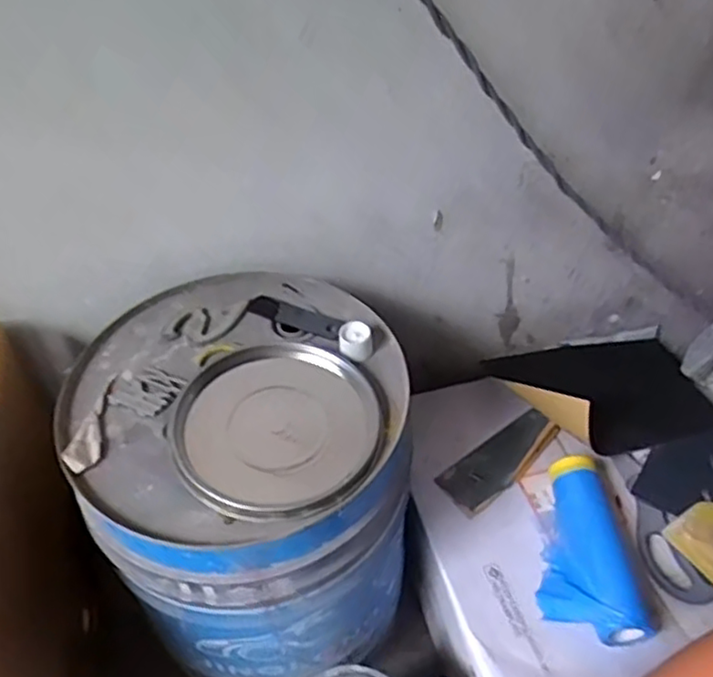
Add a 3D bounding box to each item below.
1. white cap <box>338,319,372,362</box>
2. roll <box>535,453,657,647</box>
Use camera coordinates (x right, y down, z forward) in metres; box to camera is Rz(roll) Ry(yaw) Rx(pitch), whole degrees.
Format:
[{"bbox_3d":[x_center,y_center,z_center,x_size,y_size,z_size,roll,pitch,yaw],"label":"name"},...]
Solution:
[{"bbox_3d":[-0.001,0.001,0.521,0.025,0.021,0.024,-1,43,1],"label":"white cap"},{"bbox_3d":[0.194,0.178,0.577,0.084,0.044,0.163,-3,43,-1],"label":"roll"}]

